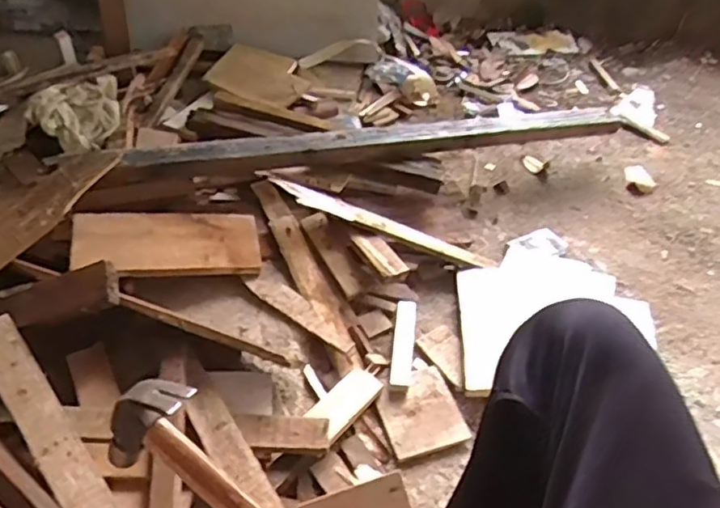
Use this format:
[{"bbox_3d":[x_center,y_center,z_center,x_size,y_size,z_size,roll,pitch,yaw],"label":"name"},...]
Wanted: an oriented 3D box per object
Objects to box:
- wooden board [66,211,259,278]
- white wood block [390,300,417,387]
[{"bbox_3d":[-0.310,-0.016,1.000,0.285,0.025,0.128,4,53,-26],"label":"wooden board"},{"bbox_3d":[0.072,0.140,0.993,0.033,0.016,0.154,9,45,2],"label":"white wood block"}]

